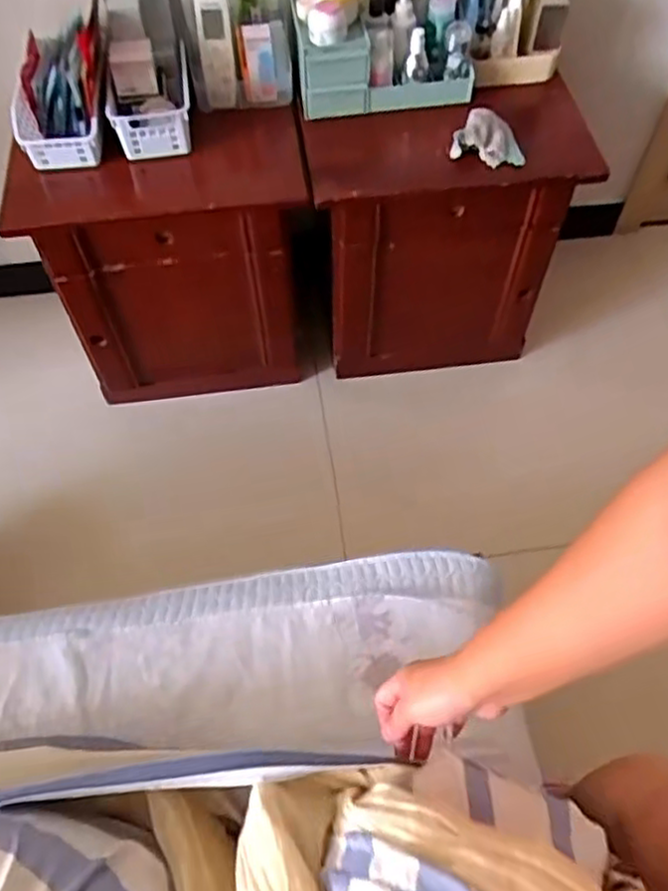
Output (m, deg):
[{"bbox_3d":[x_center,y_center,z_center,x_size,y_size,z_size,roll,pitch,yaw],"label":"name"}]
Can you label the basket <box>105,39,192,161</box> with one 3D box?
[{"bbox_3d":[-0.287,-0.531,1.106,0.129,0.098,0.156,-10,59,-5],"label":"basket"}]

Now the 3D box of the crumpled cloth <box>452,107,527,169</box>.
[{"bbox_3d":[0.247,-0.483,1.099,0.115,0.045,0.077,14,60,9],"label":"crumpled cloth"}]

